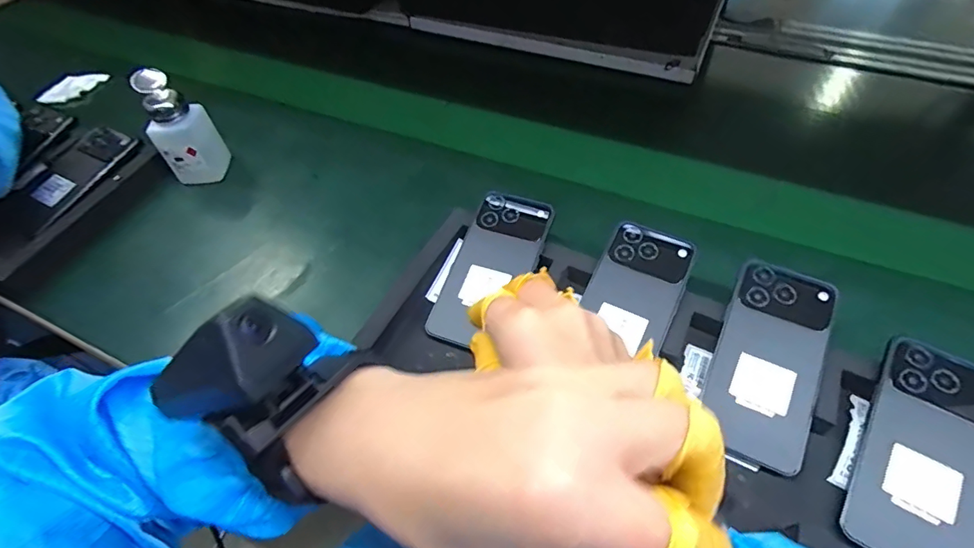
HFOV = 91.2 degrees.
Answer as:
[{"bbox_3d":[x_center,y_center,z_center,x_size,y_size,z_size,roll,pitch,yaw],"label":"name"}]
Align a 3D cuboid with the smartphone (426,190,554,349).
[{"bbox_3d":[0.004,-0.007,0.454,0.072,0.010,0.159,21,73,12],"label":"smartphone"}]

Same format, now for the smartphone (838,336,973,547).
[{"bbox_3d":[0.311,0.126,0.336,0.074,0.010,0.162,24,70,20],"label":"smartphone"}]

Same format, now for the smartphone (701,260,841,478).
[{"bbox_3d":[0.225,0.067,0.383,0.075,0.009,0.163,17,71,16],"label":"smartphone"}]

